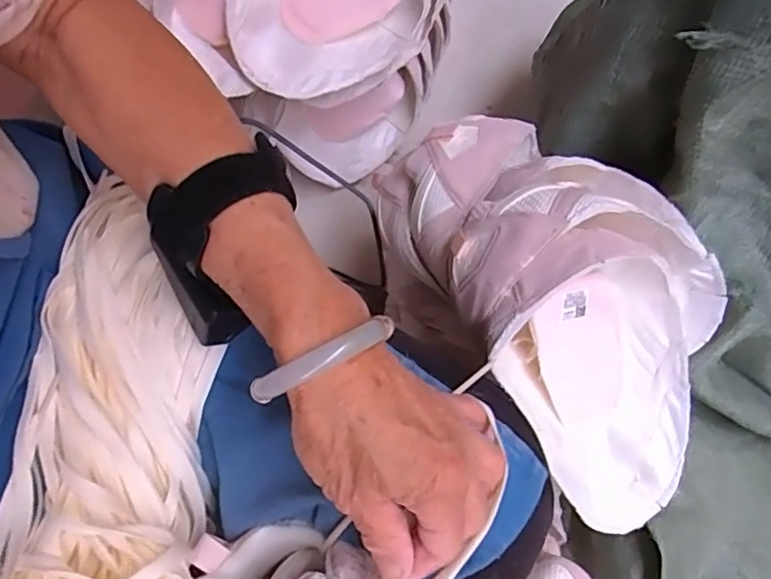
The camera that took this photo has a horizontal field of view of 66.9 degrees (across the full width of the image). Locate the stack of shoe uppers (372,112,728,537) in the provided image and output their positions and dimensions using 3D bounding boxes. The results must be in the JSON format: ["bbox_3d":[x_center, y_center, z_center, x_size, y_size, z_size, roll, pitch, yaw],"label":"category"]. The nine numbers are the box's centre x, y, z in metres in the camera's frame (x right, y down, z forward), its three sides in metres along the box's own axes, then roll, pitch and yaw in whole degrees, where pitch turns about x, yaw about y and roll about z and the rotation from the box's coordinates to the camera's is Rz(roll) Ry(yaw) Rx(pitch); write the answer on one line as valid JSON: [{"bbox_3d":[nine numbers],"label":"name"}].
[{"bbox_3d":[0.149,-0.013,0.446,0.214,0.133,0.347,-36,75,-8],"label":"stack of shoe uppers"}]

